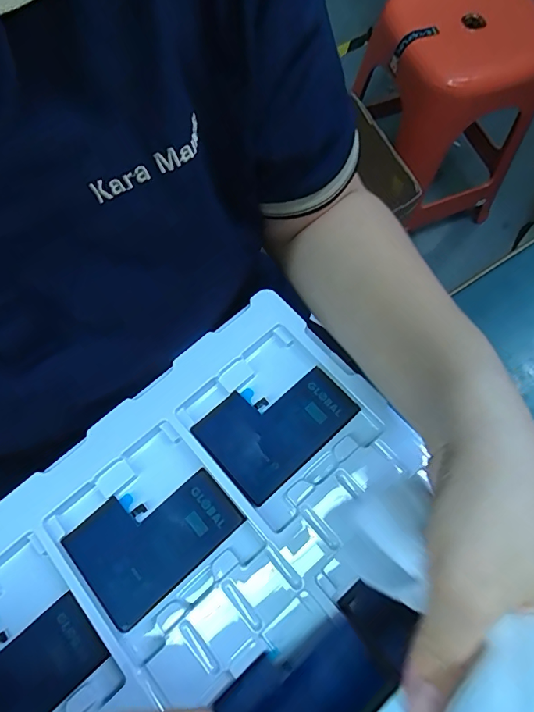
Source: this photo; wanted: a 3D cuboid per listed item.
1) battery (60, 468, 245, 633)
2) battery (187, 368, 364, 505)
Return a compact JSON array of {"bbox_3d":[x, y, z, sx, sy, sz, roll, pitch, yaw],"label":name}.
[{"bbox_3d":[-0.069,0.106,0.264,0.090,0.004,0.065,-40,72,-13],"label":"battery"},{"bbox_3d":[0.006,0.042,0.284,0.090,0.009,0.065,-41,75,-12],"label":"battery"}]

